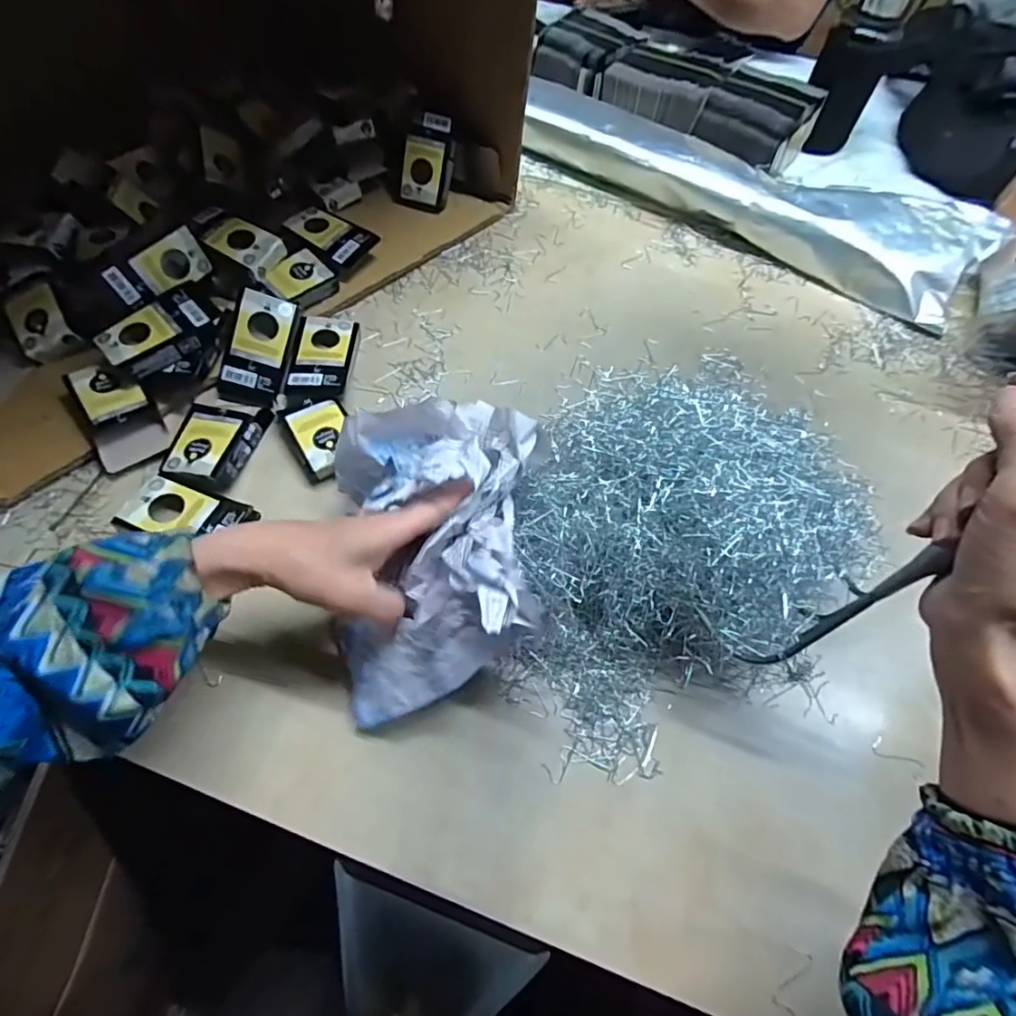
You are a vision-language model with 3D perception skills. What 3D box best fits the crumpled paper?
[{"bbox_3d":[-0.052,0.018,0.351,0.143,0.133,0.214,-3,68,-4],"label":"crumpled paper"}]

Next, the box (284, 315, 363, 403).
[{"bbox_3d":[-0.176,-0.140,0.513,0.053,0.028,0.097,3,63,0],"label":"box"}]

